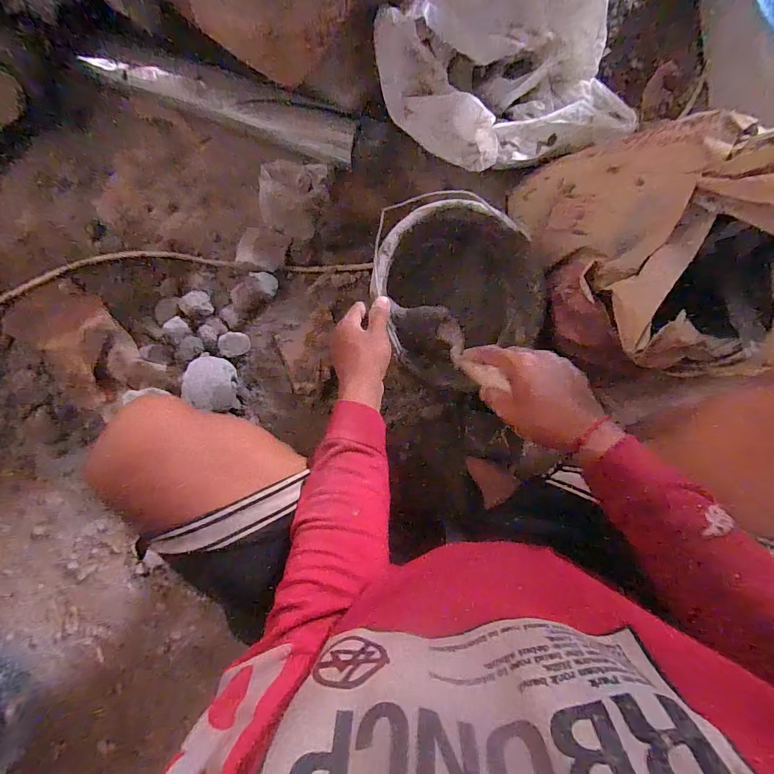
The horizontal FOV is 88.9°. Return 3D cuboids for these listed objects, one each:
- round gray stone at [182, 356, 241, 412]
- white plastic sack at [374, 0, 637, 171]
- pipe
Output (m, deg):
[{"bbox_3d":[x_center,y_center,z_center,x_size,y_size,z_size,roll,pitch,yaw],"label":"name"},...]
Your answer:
[{"bbox_3d":[-0.294,-0.002,0.660,0.069,0.057,0.097,0,98,-2],"label":"round gray stone"},{"bbox_3d":[0.170,-0.440,0.552,0.360,0.100,0.219,-10,97,-2],"label":"white plastic sack"},{"bbox_3d":[-0.236,-0.425,0.584,0.388,0.070,0.063,16,97,-4],"label":"pipe"}]

